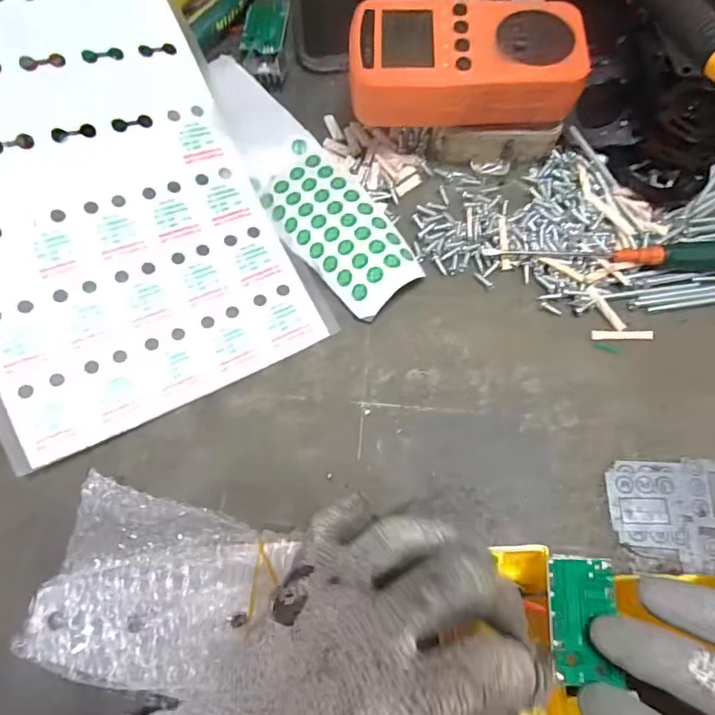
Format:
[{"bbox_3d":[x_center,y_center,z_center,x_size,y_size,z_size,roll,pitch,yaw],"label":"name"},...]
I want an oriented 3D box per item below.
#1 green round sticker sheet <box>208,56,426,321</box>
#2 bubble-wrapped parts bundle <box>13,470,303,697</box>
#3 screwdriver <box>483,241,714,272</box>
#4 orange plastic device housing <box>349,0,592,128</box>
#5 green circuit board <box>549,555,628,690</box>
[{"bbox_3d":[-0.034,-0.108,0.313,0.057,0.023,0.186,-37,75,-12],"label":"green round sticker sheet"},{"bbox_3d":[-0.091,0.107,0.233,0.109,0.028,0.079,18,72,6],"label":"bubble-wrapped parts bundle"},{"bbox_3d":[0.151,-0.061,0.298,0.146,0.015,0.016,4,71,1],"label":"screwdriver"},{"bbox_3d":[0.060,-0.167,0.289,0.126,0.027,0.074,-1,71,0],"label":"orange plastic device housing"},{"bbox_3d":[0.092,0.106,0.206,0.029,0.006,0.047,4,71,1],"label":"green circuit board"}]

